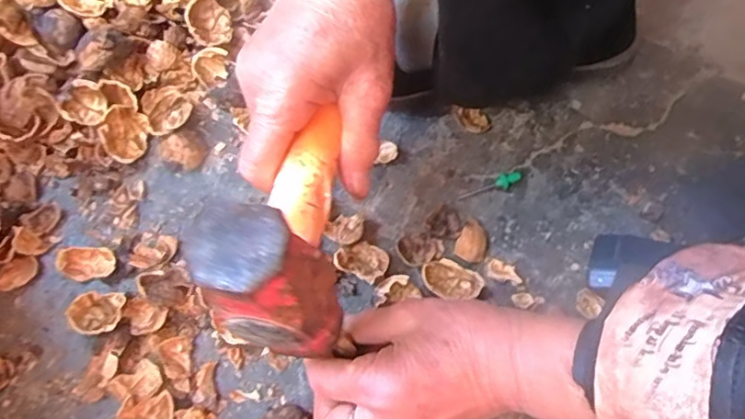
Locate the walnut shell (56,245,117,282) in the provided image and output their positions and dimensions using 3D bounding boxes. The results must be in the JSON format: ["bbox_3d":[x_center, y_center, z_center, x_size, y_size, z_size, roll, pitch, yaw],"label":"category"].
[{"bbox_3d":[-0.166,0.031,0.346,0.030,0.010,0.020,-2,69,0],"label":"walnut shell"}]

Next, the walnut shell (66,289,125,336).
[{"bbox_3d":[-0.155,0.058,0.334,0.030,0.014,0.025,3,69,2],"label":"walnut shell"}]

